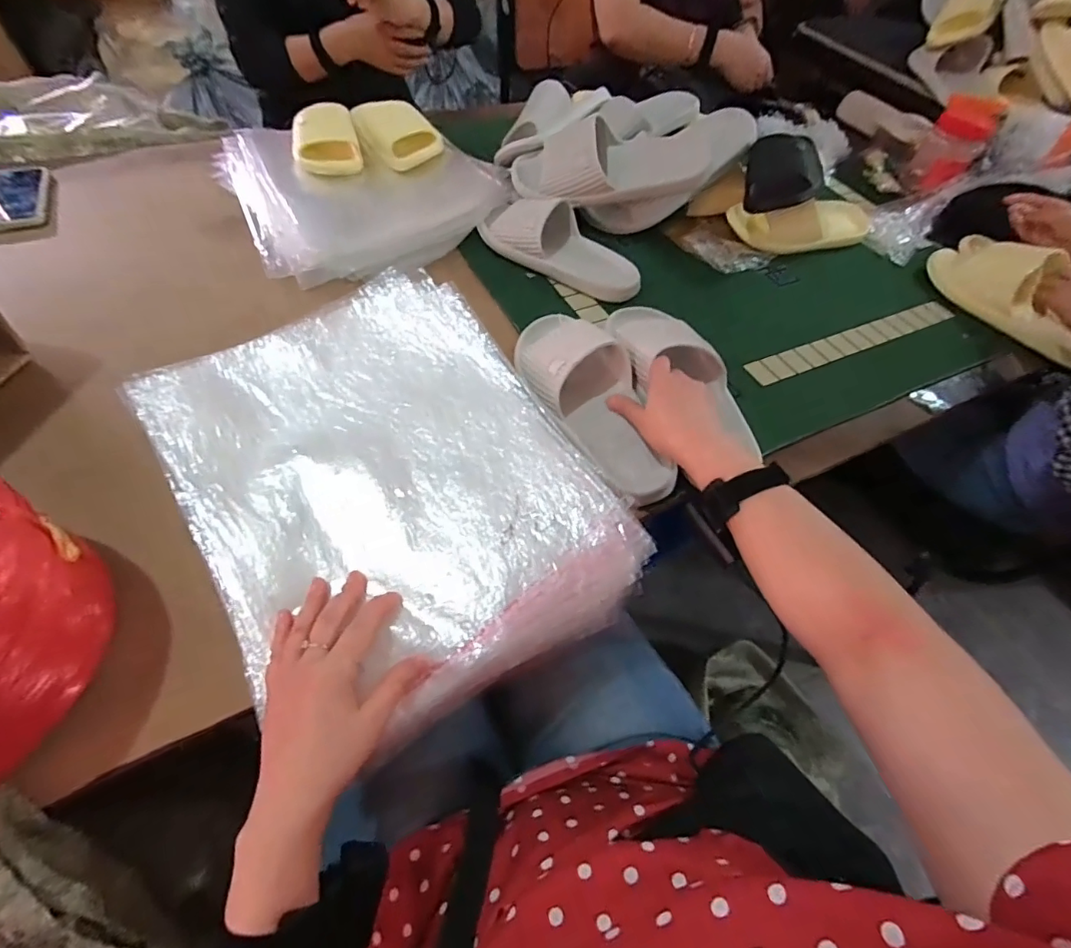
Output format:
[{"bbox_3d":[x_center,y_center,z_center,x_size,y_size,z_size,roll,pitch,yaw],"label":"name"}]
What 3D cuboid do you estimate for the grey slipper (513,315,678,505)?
[{"bbox_3d":[0.063,-0.090,0.579,0.111,0.071,0.272,-21,66,-14],"label":"grey slipper"}]

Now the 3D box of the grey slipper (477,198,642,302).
[{"bbox_3d":[0.039,-0.333,0.744,0.256,0.063,0.107,32,60,15],"label":"grey slipper"}]

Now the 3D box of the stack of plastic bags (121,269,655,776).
[{"bbox_3d":[-0.138,0.000,0.487,0.338,0.033,0.421,-27,68,-18],"label":"stack of plastic bags"}]

